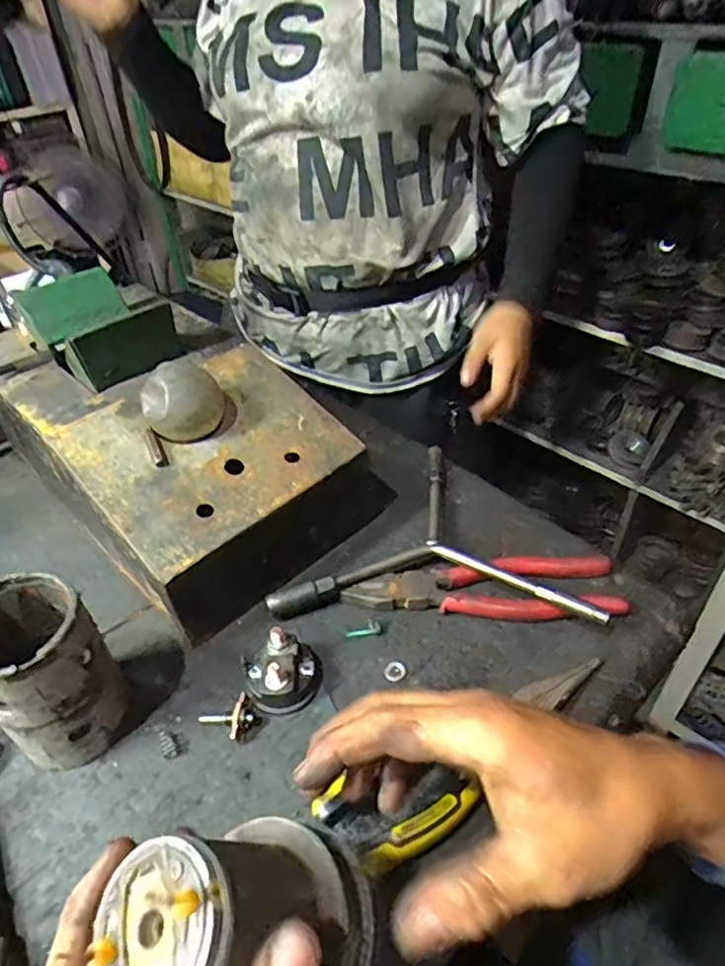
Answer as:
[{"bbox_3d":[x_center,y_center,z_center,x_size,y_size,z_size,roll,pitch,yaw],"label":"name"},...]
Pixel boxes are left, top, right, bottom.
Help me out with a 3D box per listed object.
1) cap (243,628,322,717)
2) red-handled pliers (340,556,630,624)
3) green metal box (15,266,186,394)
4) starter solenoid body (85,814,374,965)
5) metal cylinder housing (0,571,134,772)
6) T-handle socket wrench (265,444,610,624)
[{"bbox_3d":[-0.051,0.120,0.386,0.048,0.035,0.041,-15,42,-11],"label":"cap"},{"bbox_3d":[0.087,0.078,0.436,0.193,0.018,0.055,-4,41,1],"label":"red-handled pliers"},{"bbox_3d":[-0.218,-0.131,0.501,0.087,0.043,0.133,-29,47,-28],"label":"green metal box"},{"bbox_3d":[-0.043,0.161,0.214,0.070,0.090,0.062,39,92,34],"label":"starter solenoid body"},{"bbox_3d":[-0.183,0.111,0.354,0.067,0.110,0.064,-3,41,2],"label":"metal cylinder housing"},{"bbox_3d":[0.058,0.033,0.482,0.223,0.024,0.186,2,41,7],"label":"T-handle socket wrench"}]

